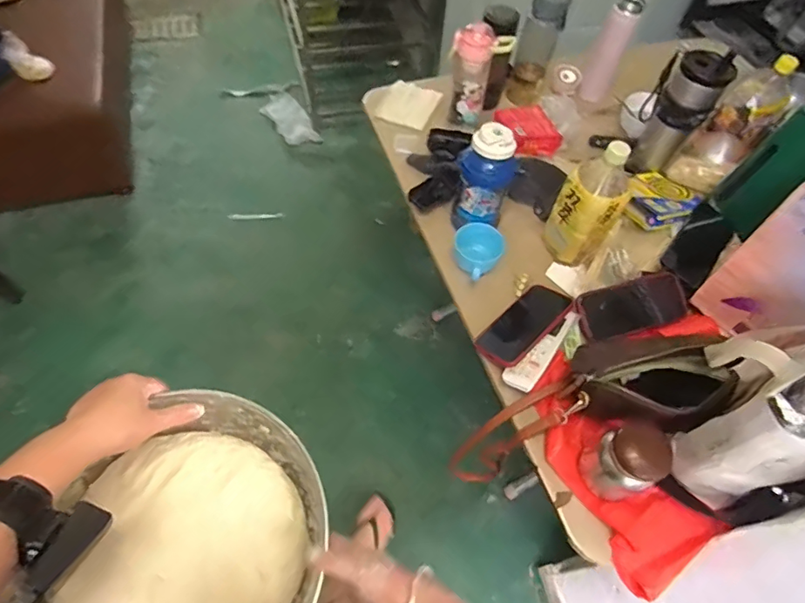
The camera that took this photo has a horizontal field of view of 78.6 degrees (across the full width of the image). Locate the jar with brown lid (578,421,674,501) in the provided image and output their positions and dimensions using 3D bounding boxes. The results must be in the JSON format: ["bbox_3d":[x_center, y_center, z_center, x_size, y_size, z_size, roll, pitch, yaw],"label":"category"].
[{"bbox_3d":[0.274,0.198,0.605,0.066,0.110,0.068,2,56,-3],"label":"jar with brown lid"}]

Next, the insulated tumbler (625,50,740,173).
[{"bbox_3d":[0.472,-0.322,0.862,0.095,0.215,0.073,27,58,13],"label":"insulated tumbler"}]

